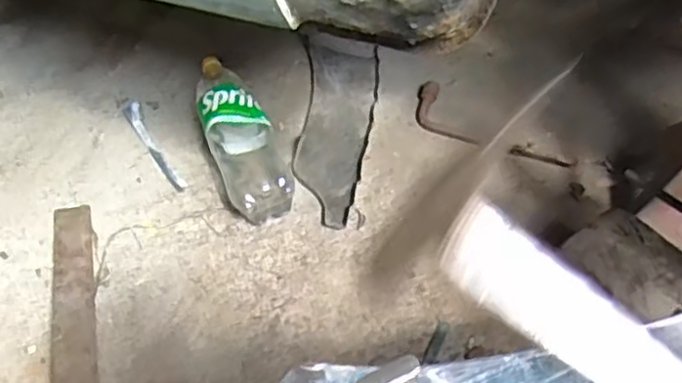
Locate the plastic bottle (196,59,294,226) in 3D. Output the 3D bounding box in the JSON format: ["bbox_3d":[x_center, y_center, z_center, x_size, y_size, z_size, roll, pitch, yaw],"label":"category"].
[{"bbox_3d":[-0.155,-0.098,1.053,0.102,0.085,0.331,-12,49,-16],"label":"plastic bottle"}]

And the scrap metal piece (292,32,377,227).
[{"bbox_3d":[-0.005,-0.125,1.141,0.126,0.015,0.433,3,47,-2],"label":"scrap metal piece"}]

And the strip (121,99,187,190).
[{"bbox_3d":[-0.291,-0.073,1.067,0.025,0.018,0.200,-22,52,-23],"label":"strip"}]

